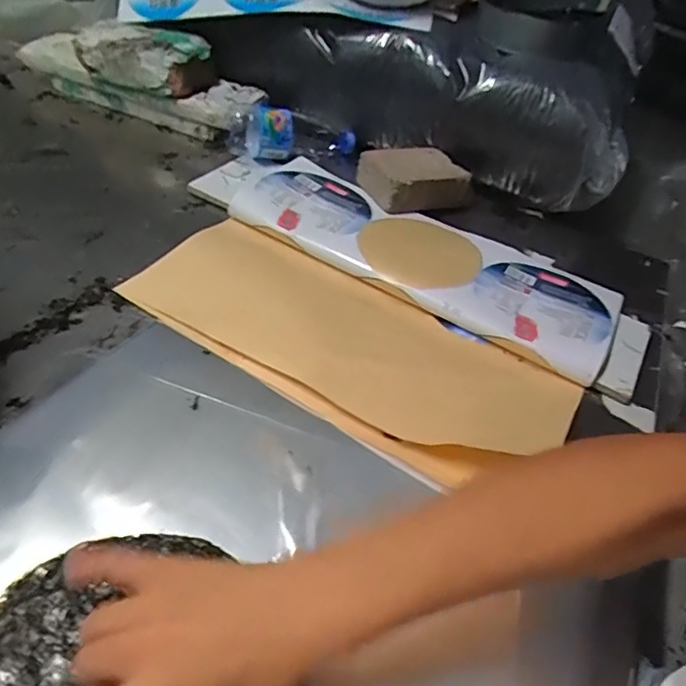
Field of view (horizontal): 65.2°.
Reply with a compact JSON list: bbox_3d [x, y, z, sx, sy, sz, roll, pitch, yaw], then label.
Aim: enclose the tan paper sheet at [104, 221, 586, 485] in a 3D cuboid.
[{"bbox_3d":[0.000,-0.012,0.559,0.456,0.032,0.193,28,45,18],"label":"tan paper sheet"}]

